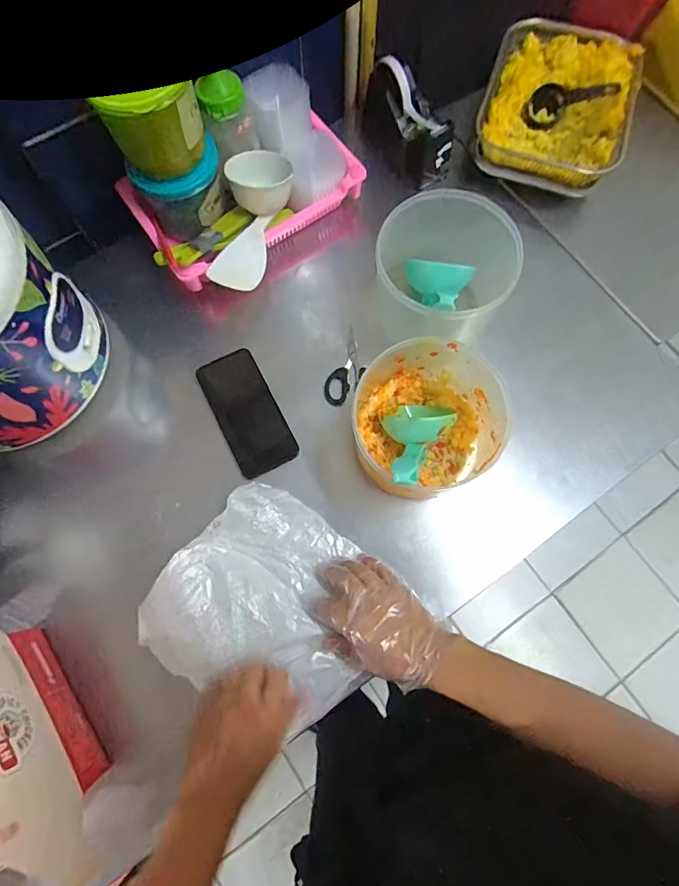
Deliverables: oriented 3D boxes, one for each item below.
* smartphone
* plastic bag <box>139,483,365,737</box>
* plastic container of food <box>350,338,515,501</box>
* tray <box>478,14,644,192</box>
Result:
[{"bbox_3d":[-0.122,-0.040,0.583,0.079,0.011,0.164,-26,83,-9],"label":"smartphone"},{"bbox_3d":[-0.078,0.185,0.506,0.235,0.045,0.215,36,78,9],"label":"plastic bag"},{"bbox_3d":[0.098,-0.027,0.524,0.149,0.114,0.159,-24,76,-6],"label":"plastic container of food"},{"bbox_3d":[0.328,-0.509,0.679,0.215,0.069,0.286,18,76,5],"label":"tray"}]

